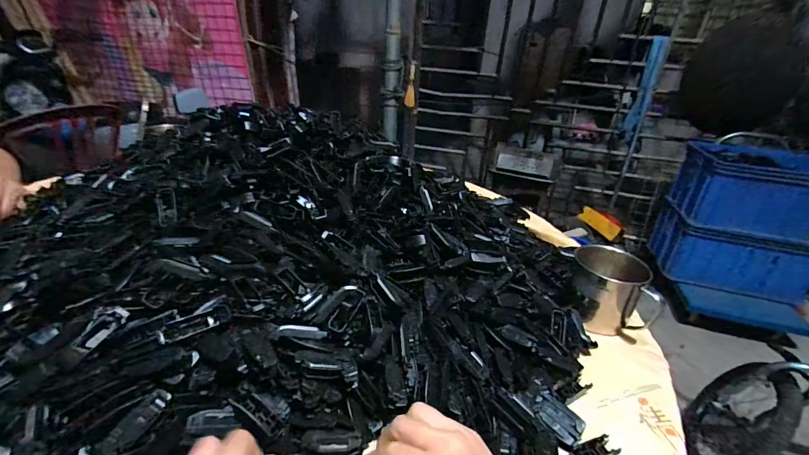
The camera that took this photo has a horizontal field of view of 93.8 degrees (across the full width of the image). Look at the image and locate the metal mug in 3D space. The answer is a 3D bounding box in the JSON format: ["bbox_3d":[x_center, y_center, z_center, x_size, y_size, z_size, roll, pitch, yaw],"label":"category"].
[{"bbox_3d":[0.276,0.084,0.511,0.103,0.093,0.087,7,29,5],"label":"metal mug"}]

